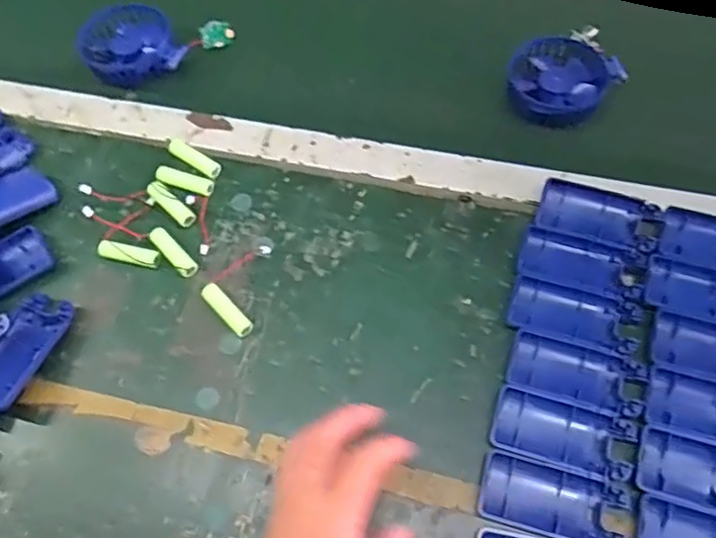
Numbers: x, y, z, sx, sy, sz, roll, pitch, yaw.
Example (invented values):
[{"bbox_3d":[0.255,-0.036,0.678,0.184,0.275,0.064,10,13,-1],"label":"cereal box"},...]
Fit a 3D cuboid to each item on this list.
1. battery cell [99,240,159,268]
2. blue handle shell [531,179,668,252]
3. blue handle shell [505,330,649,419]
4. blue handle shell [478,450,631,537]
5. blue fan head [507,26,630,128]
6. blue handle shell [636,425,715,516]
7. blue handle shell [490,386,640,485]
[{"bbox_3d":[-0.189,-0.012,0.505,0.050,0.014,0.014,9,64,7],"label":"battery cell"},{"bbox_3d":[0.197,-0.043,0.505,0.093,0.017,0.048,16,65,11],"label":"blue handle shell"},{"bbox_3d":[0.159,0.077,0.449,0.092,0.018,0.046,16,65,11],"label":"blue handle shell"},{"bbox_3d":[0.132,0.157,0.412,0.094,0.014,0.046,14,64,10],"label":"blue handle shell"},{"bbox_3d":[0.199,-0.185,0.577,0.090,0.026,0.113,40,71,20],"label":"blue fan head"},{"bbox_3d":[0.236,0.140,0.411,0.091,0.012,0.048,17,65,11],"label":"blue handle shell"},{"bbox_3d":[0.143,0.117,0.431,0.095,0.015,0.044,16,65,11],"label":"blue handle shell"}]

